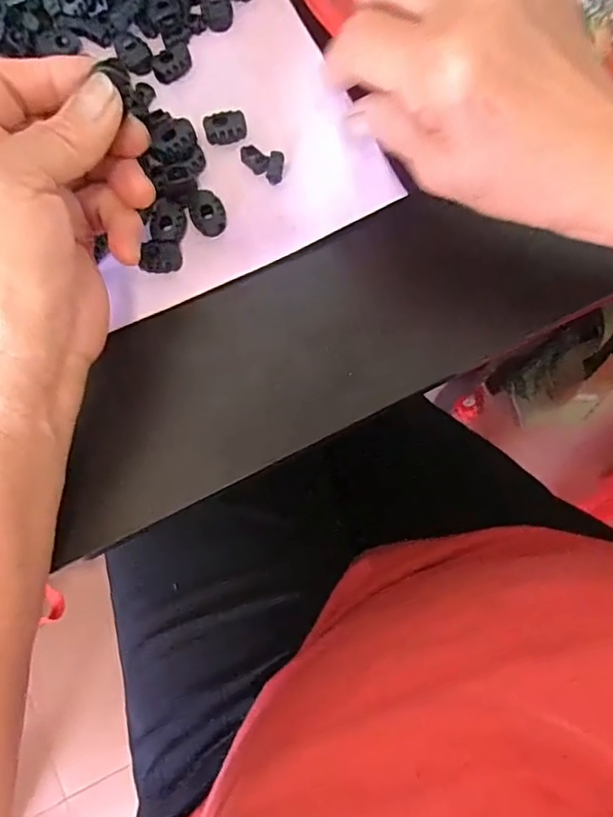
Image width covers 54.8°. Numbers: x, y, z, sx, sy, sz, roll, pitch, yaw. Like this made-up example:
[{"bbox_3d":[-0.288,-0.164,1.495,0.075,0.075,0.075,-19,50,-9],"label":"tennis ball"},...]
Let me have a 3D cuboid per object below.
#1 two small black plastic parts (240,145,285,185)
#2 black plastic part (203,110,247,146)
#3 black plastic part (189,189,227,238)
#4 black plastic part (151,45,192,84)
[{"bbox_3d":[-0.022,-0.127,0.302,0.026,0.006,0.015,32,79,8],"label":"two small black plastic parts"},{"bbox_3d":[-0.042,-0.145,0.306,0.021,0.007,0.015,-13,77,-3],"label":"black plastic part"},{"bbox_3d":[-0.049,-0.097,0.295,0.016,0.009,0.022,-18,77,-4],"label":"black plastic part"},{"bbox_3d":[-0.071,-0.184,0.316,0.022,0.008,0.013,-32,78,-7],"label":"black plastic part"}]

